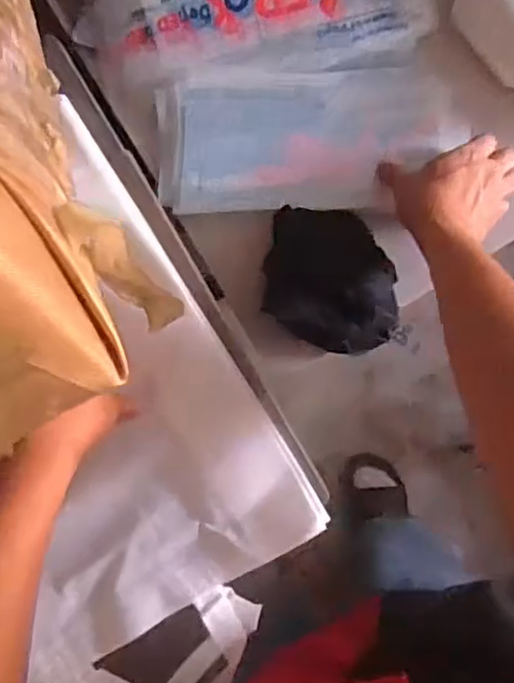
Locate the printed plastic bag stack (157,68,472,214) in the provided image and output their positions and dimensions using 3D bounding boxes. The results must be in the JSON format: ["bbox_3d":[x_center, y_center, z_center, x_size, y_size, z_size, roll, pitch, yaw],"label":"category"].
[{"bbox_3d":[0.043,-0.191,0.613,0.277,0.022,0.131,-4,84,7],"label":"printed plastic bag stack"}]

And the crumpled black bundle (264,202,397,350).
[{"bbox_3d":[0.068,-0.058,0.589,0.122,0.056,0.131,5,85,7],"label":"crumpled black bundle"}]

